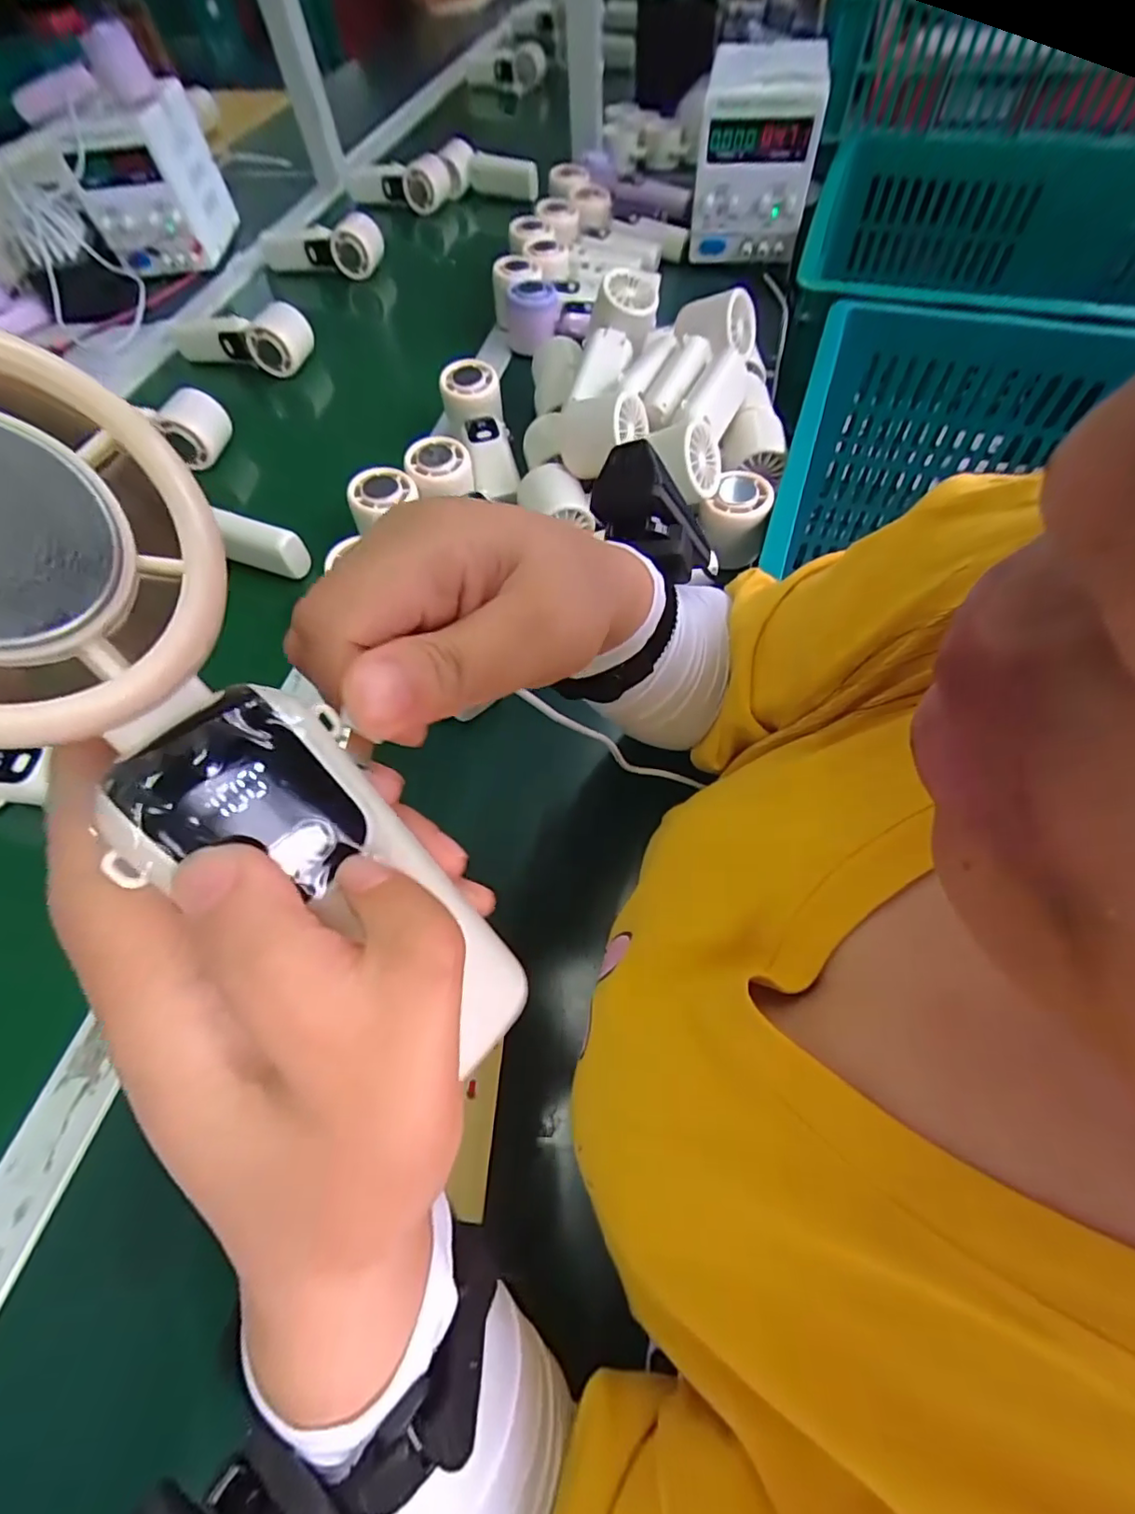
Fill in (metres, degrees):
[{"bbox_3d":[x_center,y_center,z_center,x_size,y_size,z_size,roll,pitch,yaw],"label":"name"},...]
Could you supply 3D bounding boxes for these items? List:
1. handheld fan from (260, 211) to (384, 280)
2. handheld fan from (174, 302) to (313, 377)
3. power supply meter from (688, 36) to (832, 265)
[{"bbox_3d":[-0.353,-0.732,0.825,0.189,0.074,0.056,10,63,9],"label":"handheld fan"},{"bbox_3d":[-0.390,-0.503,0.691,0.186,0.071,0.057,14,63,11],"label":"handheld fan"},{"bbox_3d":[0.230,-0.728,0.689,0.130,0.157,0.176,11,63,9],"label":"power supply meter"}]

